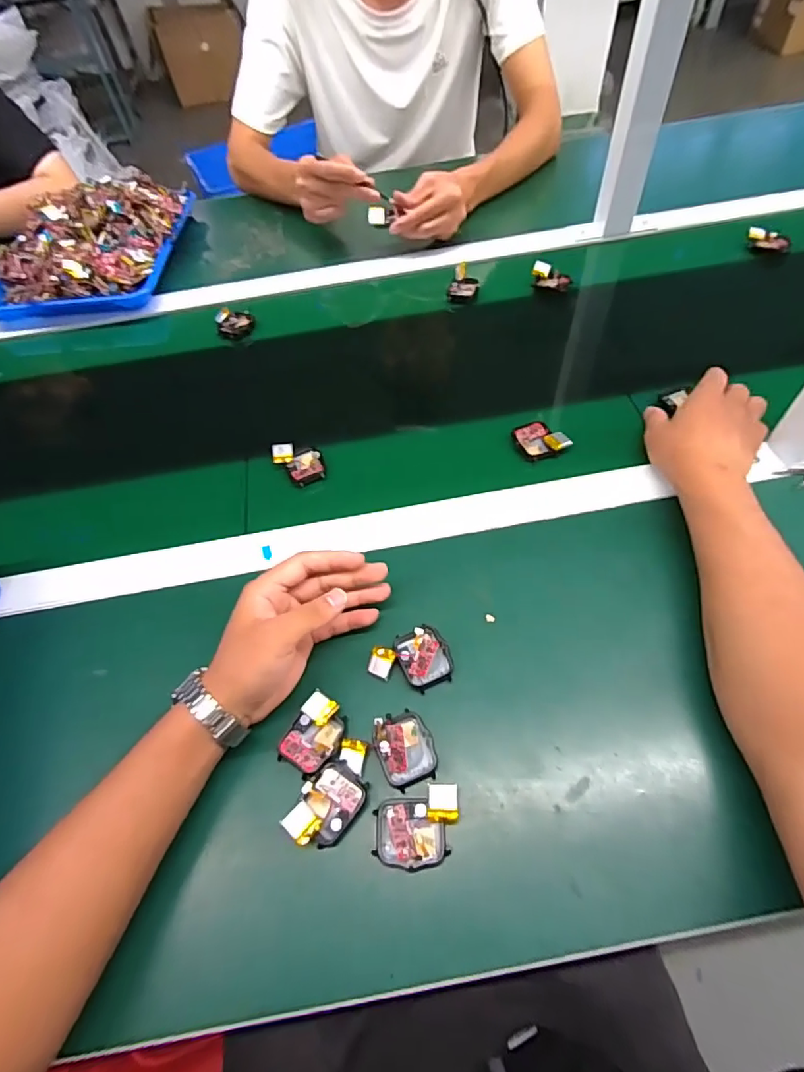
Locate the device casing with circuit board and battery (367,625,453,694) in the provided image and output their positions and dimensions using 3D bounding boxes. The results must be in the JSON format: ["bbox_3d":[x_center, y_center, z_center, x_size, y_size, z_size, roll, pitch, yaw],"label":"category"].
[{"bbox_3d":[0.007,0.096,0.395,0.059,0.010,0.045,-25,56,-12],"label":"device casing with circuit board and battery"}]

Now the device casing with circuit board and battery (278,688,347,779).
[{"bbox_3d":[-0.061,0.140,0.363,0.038,0.012,0.049,26,61,22],"label":"device casing with circuit board and battery"}]

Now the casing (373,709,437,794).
[{"bbox_3d":[0.002,0.146,0.356,0.038,0.020,0.046,-20,55,-9],"label":"casing"}]

